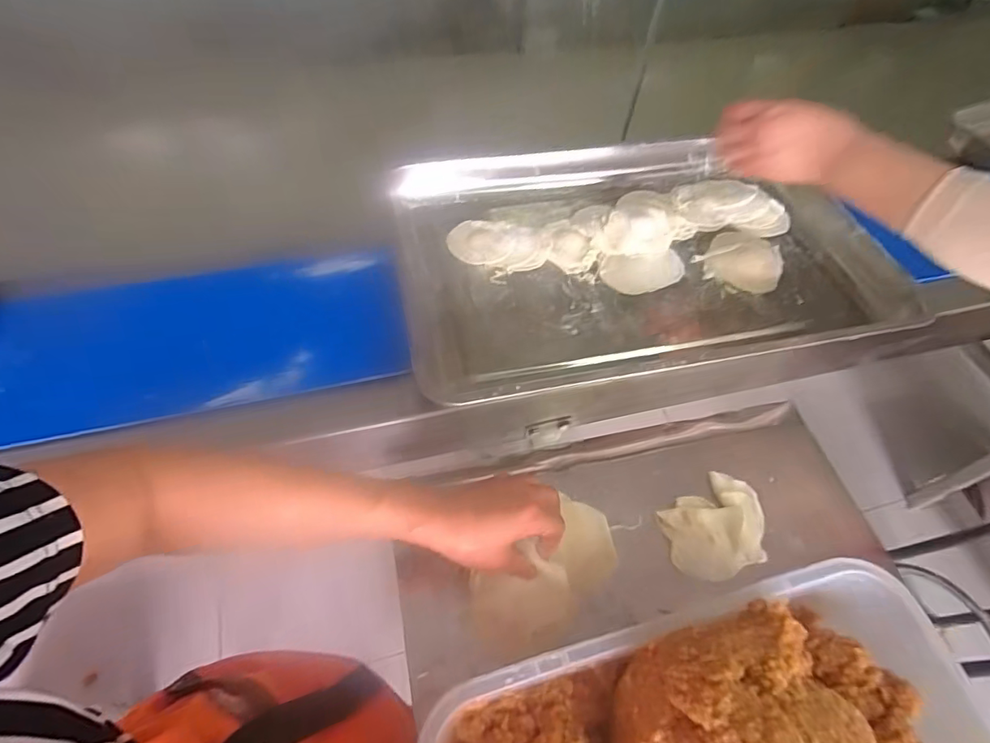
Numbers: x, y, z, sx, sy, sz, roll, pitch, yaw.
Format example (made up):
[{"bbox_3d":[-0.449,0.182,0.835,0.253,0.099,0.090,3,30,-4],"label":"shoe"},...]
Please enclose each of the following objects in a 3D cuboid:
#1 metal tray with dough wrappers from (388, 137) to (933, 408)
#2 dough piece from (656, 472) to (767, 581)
[{"bbox_3d":[0.174,-0.161,0.670,0.592,0.053,0.390,-7,58,-8],"label":"metal tray with dough wrappers"},{"bbox_3d":[0.232,0.163,0.540,0.114,0.020,0.089,-20,60,-15],"label":"dough piece"}]

